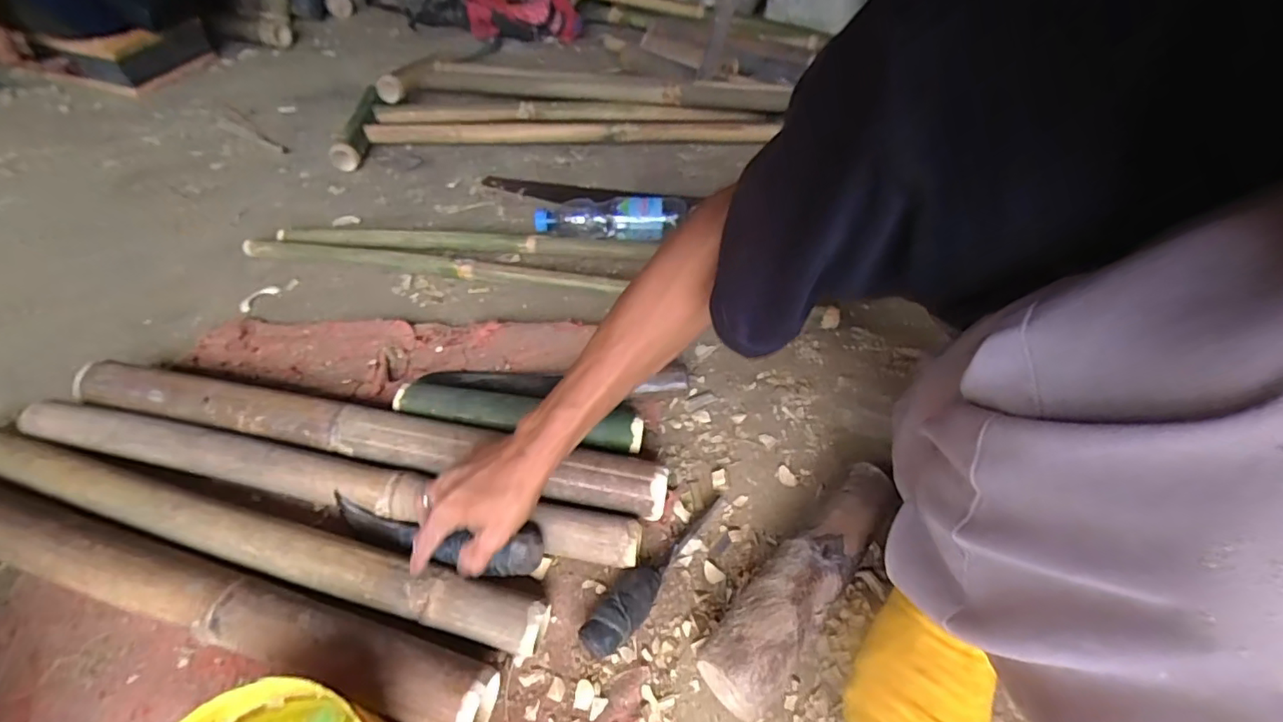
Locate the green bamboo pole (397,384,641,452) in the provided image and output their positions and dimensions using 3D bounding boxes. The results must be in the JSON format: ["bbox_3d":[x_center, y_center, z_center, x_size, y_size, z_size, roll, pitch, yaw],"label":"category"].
[{"bbox_3d":[-0.137,0.067,0.627,0.276,0.047,0.045,8,47,3],"label":"green bamboo pole"}]

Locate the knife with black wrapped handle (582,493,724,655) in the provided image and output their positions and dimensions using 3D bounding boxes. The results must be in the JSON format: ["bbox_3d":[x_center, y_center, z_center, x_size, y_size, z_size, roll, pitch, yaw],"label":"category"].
[{"bbox_3d":[0.020,0.195,0.538,0.036,0.035,0.206,31,53,23],"label":"knife with black wrapped handle"}]

